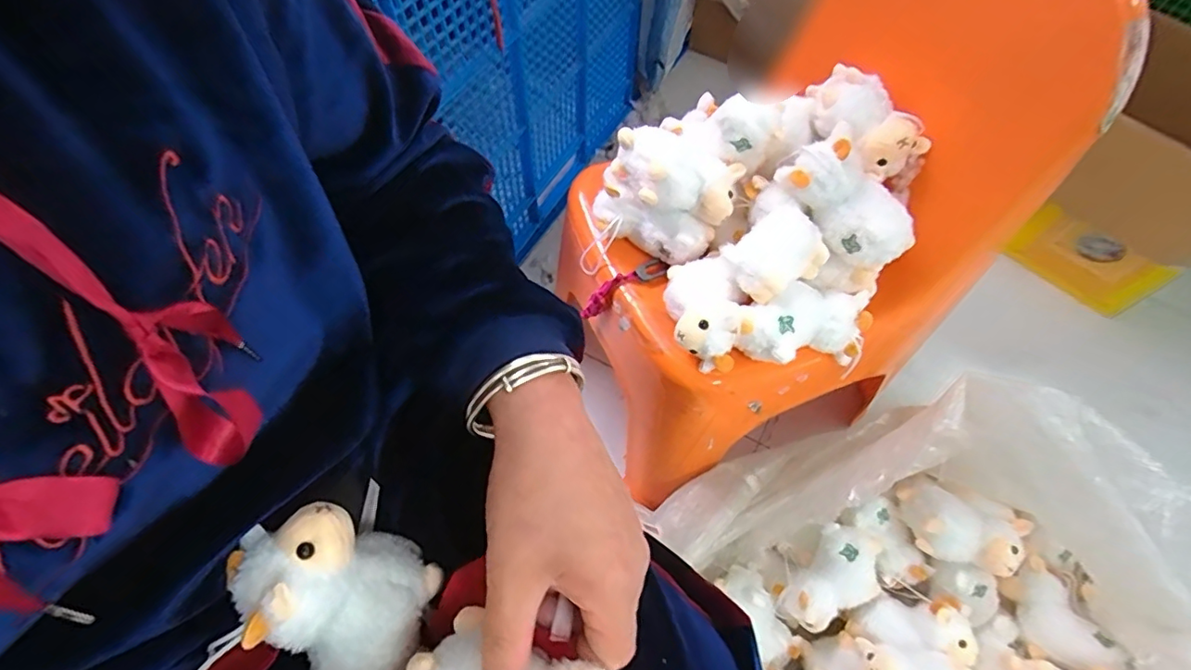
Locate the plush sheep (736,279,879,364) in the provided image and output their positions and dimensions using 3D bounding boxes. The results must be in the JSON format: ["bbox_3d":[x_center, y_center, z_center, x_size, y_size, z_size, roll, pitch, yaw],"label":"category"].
[{"bbox_3d":[0.192,-0.008,0.514,0.126,0.058,0.065,-9,61,-7],"label":"plush sheep"}]

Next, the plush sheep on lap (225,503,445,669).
[{"bbox_3d":[-0.132,0.133,0.282,0.076,0.085,0.092,-30,66,-17],"label":"plush sheep on lap"}]

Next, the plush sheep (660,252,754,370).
[{"bbox_3d":[0.103,-0.018,0.517,0.072,0.062,0.107,-3,61,-3],"label":"plush sheep"}]

